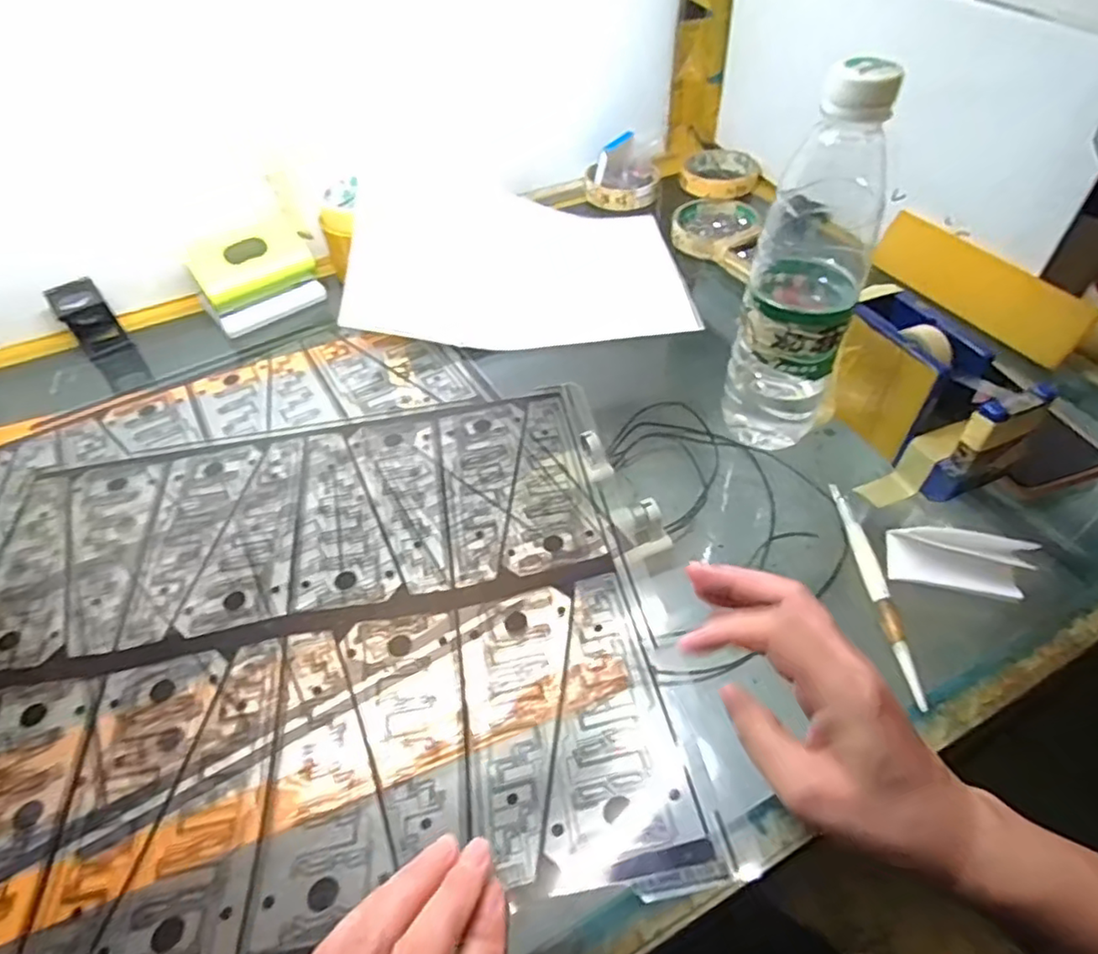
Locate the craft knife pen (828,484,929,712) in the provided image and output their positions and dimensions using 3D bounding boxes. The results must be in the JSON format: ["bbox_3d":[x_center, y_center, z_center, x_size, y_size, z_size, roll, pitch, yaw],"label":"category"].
[{"bbox_3d":[0.187,0.060,0.364,0.009,0.010,0.147,-2,49,2],"label":"craft knife pen"}]

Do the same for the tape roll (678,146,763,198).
[{"bbox_3d":[0.198,-0.356,0.733,0.089,0.017,0.106,8,50,12],"label":"tape roll"}]

